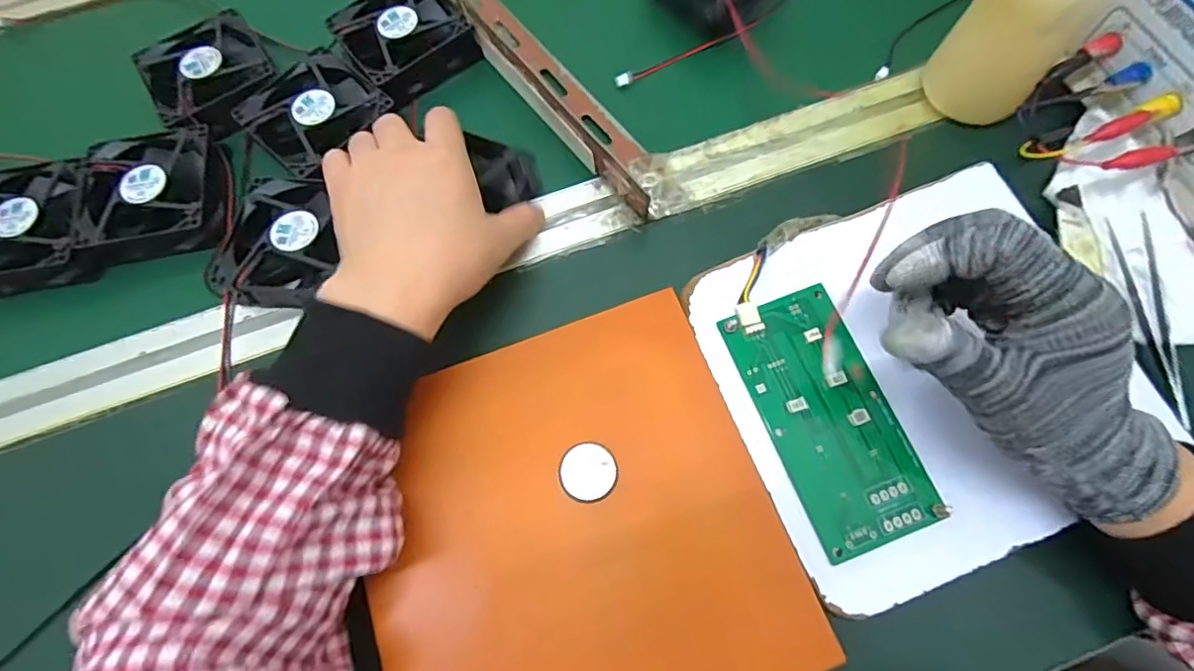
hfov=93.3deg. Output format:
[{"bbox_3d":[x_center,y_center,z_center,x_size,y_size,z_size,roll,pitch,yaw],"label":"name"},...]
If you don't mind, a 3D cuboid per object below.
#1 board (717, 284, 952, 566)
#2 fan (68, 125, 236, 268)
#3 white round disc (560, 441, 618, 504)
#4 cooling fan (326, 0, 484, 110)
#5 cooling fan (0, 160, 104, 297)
[{"bbox_3d":[0.121,0.040,0.294,0.064,0.007,0.133,-20,71,-5],"label":"board"},{"bbox_3d":[-0.287,-0.092,0.365,0.089,0.024,0.084,-9,70,1],"label":"fan"},{"bbox_3d":[-0.004,0.070,0.287,0.028,0.006,0.028,-18,70,-3],"label":"white round disc"},{"bbox_3d":[-0.136,-0.210,0.401,0.084,0.028,0.089,-44,73,-11],"label":"cooling fan"},{"bbox_3d":[-0.361,-0.068,0.359,0.081,0.026,0.084,-10,70,0],"label":"cooling fan"}]

